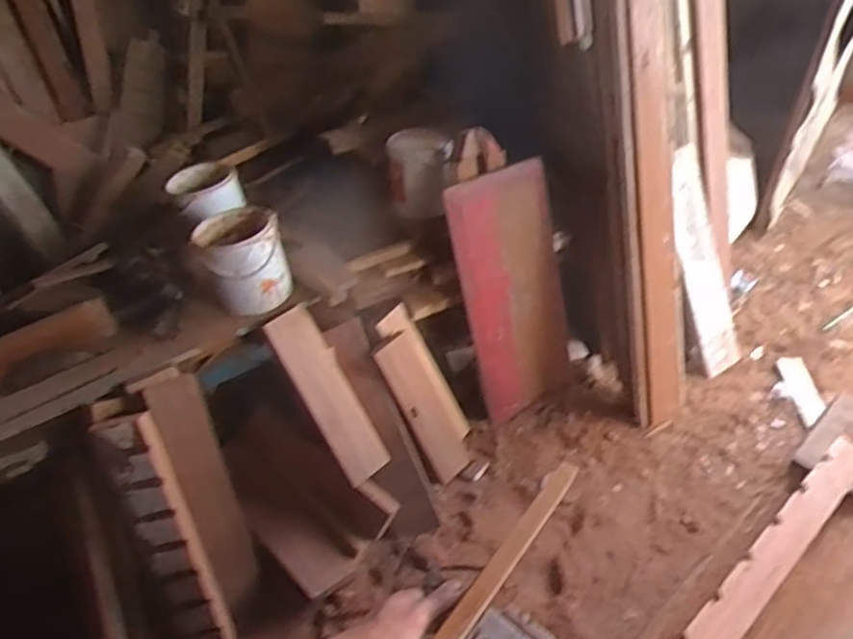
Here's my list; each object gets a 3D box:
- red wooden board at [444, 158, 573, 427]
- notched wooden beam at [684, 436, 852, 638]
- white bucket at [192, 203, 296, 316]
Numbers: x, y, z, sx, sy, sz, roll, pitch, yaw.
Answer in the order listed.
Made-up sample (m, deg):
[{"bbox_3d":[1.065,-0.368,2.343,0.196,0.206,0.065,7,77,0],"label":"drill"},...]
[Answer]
[{"bbox_3d":[0.252,-0.063,1.730,0.300,0.706,0.042,-21,26,-15],"label":"red wooden board"},{"bbox_3d":[0.416,0.344,0.789,0.568,0.109,0.050,-32,49,-28],"label":"notched wooden beam"},{"bbox_3d":[-0.426,-0.144,1.473,0.180,0.172,0.186,-2,42,2],"label":"white bucket"}]

